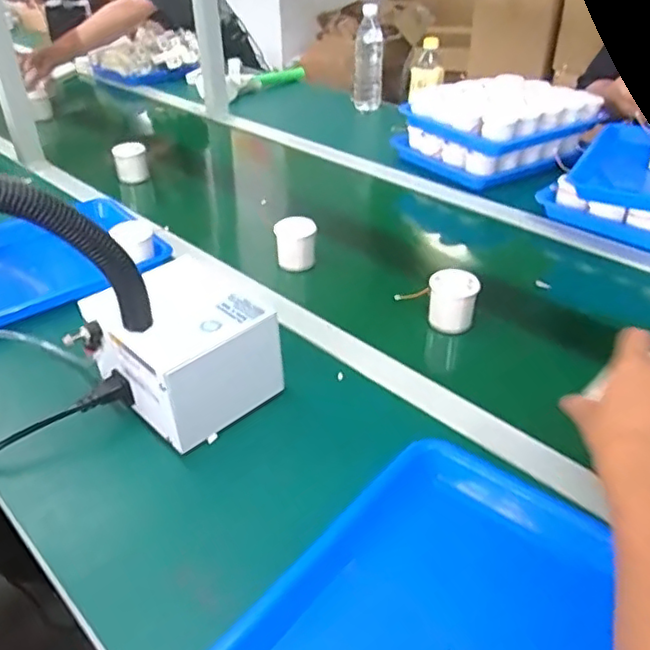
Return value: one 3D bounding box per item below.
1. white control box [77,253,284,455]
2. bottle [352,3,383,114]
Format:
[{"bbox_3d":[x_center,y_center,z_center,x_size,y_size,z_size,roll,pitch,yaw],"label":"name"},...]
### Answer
[{"bbox_3d":[-0.143,0.023,0.631,0.131,0.107,0.151,-30,43,-35],"label":"white control box"},{"bbox_3d":[0.102,-0.623,1.456,0.068,0.217,0.071,2,35,6],"label":"bottle"}]

